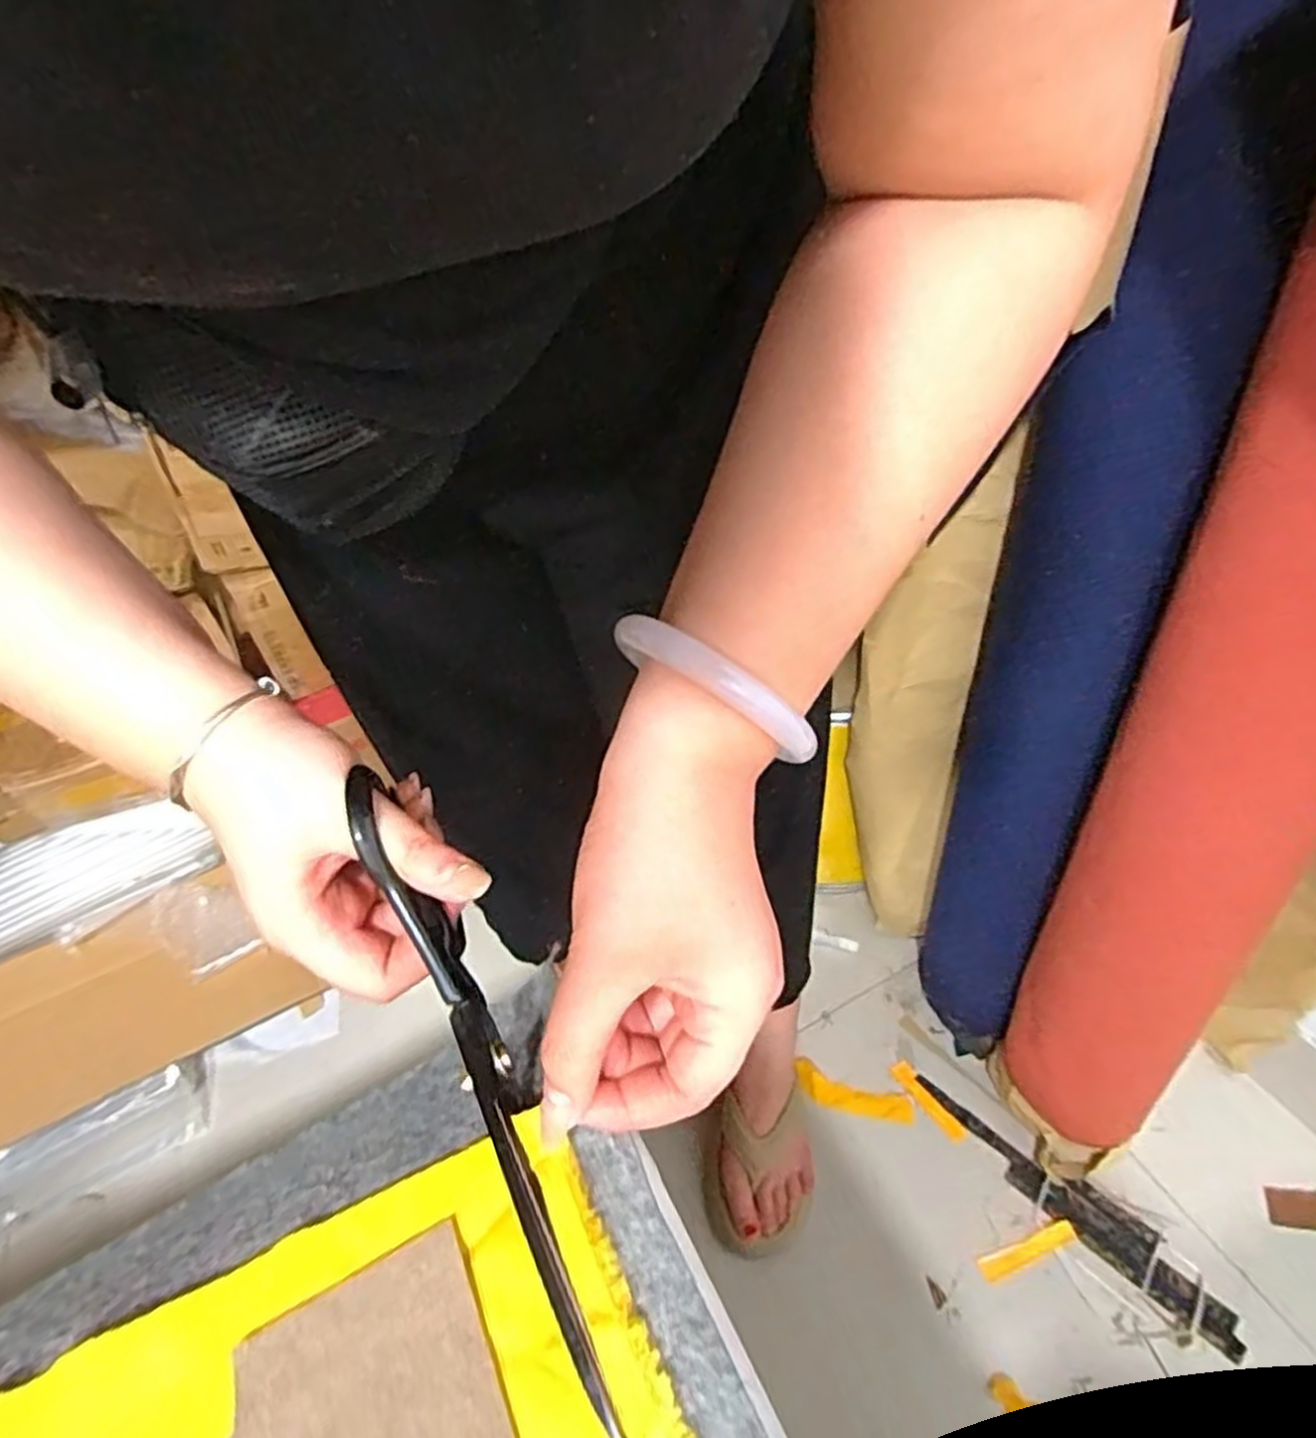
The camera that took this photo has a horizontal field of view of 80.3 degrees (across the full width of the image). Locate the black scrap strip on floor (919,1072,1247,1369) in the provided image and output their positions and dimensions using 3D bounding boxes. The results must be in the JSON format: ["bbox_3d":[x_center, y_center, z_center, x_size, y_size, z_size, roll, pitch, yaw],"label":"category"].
[{"bbox_3d":[0.448,0.529,0.860,0.348,0.006,0.063,29,54,33],"label":"black scrap strip on floor"}]

